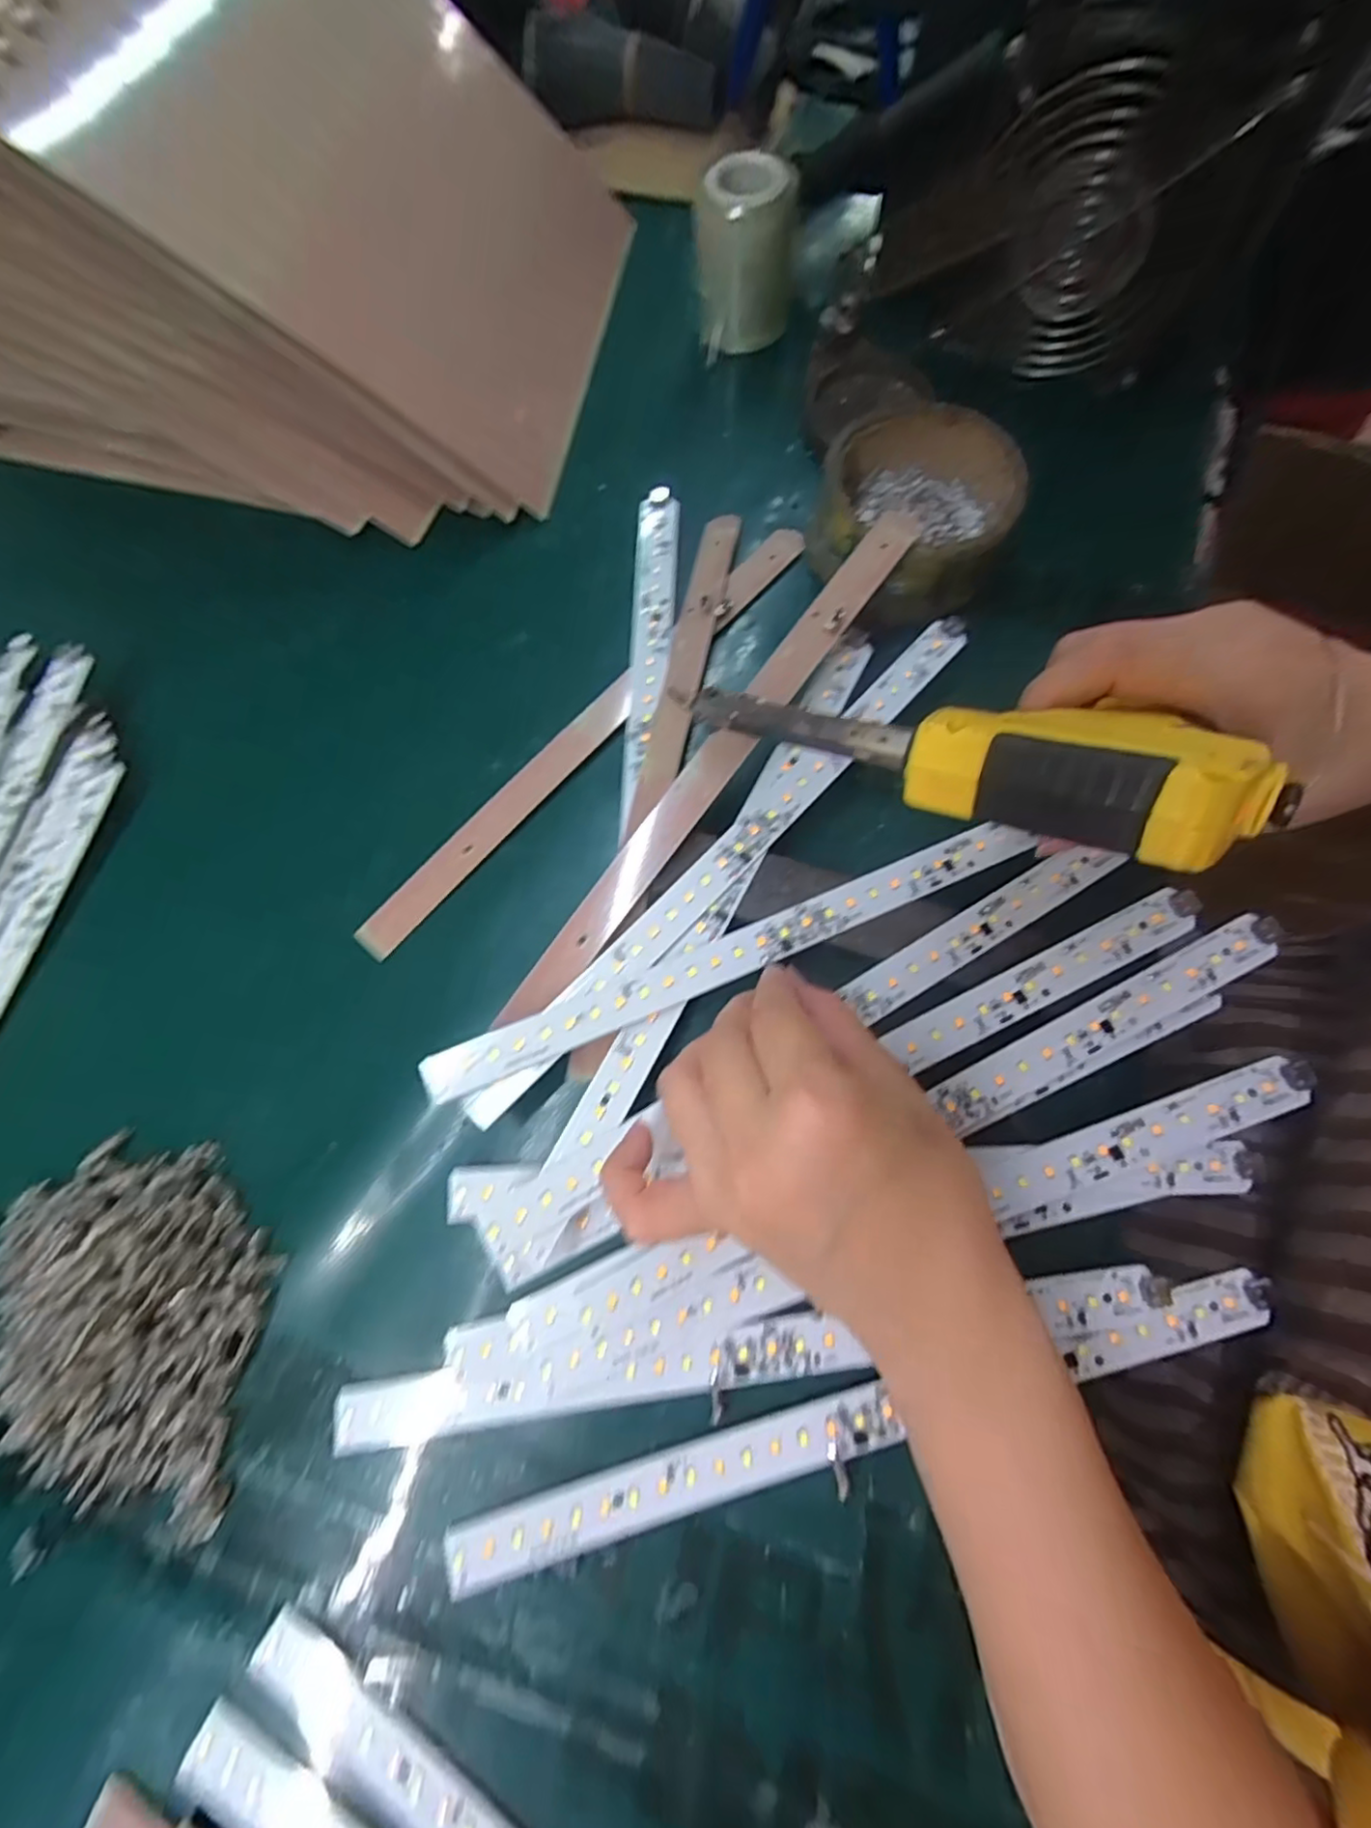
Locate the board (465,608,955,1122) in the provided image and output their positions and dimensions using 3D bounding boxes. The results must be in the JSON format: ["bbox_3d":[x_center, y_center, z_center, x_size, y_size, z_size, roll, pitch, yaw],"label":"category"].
[{"bbox_3d":[0.021,-0.027,0.267,0.017,0.010,0.282,42,78,12],"label":"board"}]

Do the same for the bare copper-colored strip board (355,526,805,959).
[{"bbox_3d":[-0.044,-0.091,0.307,0.022,0.008,0.281,41,78,12],"label":"bare copper-colored strip board"}]

